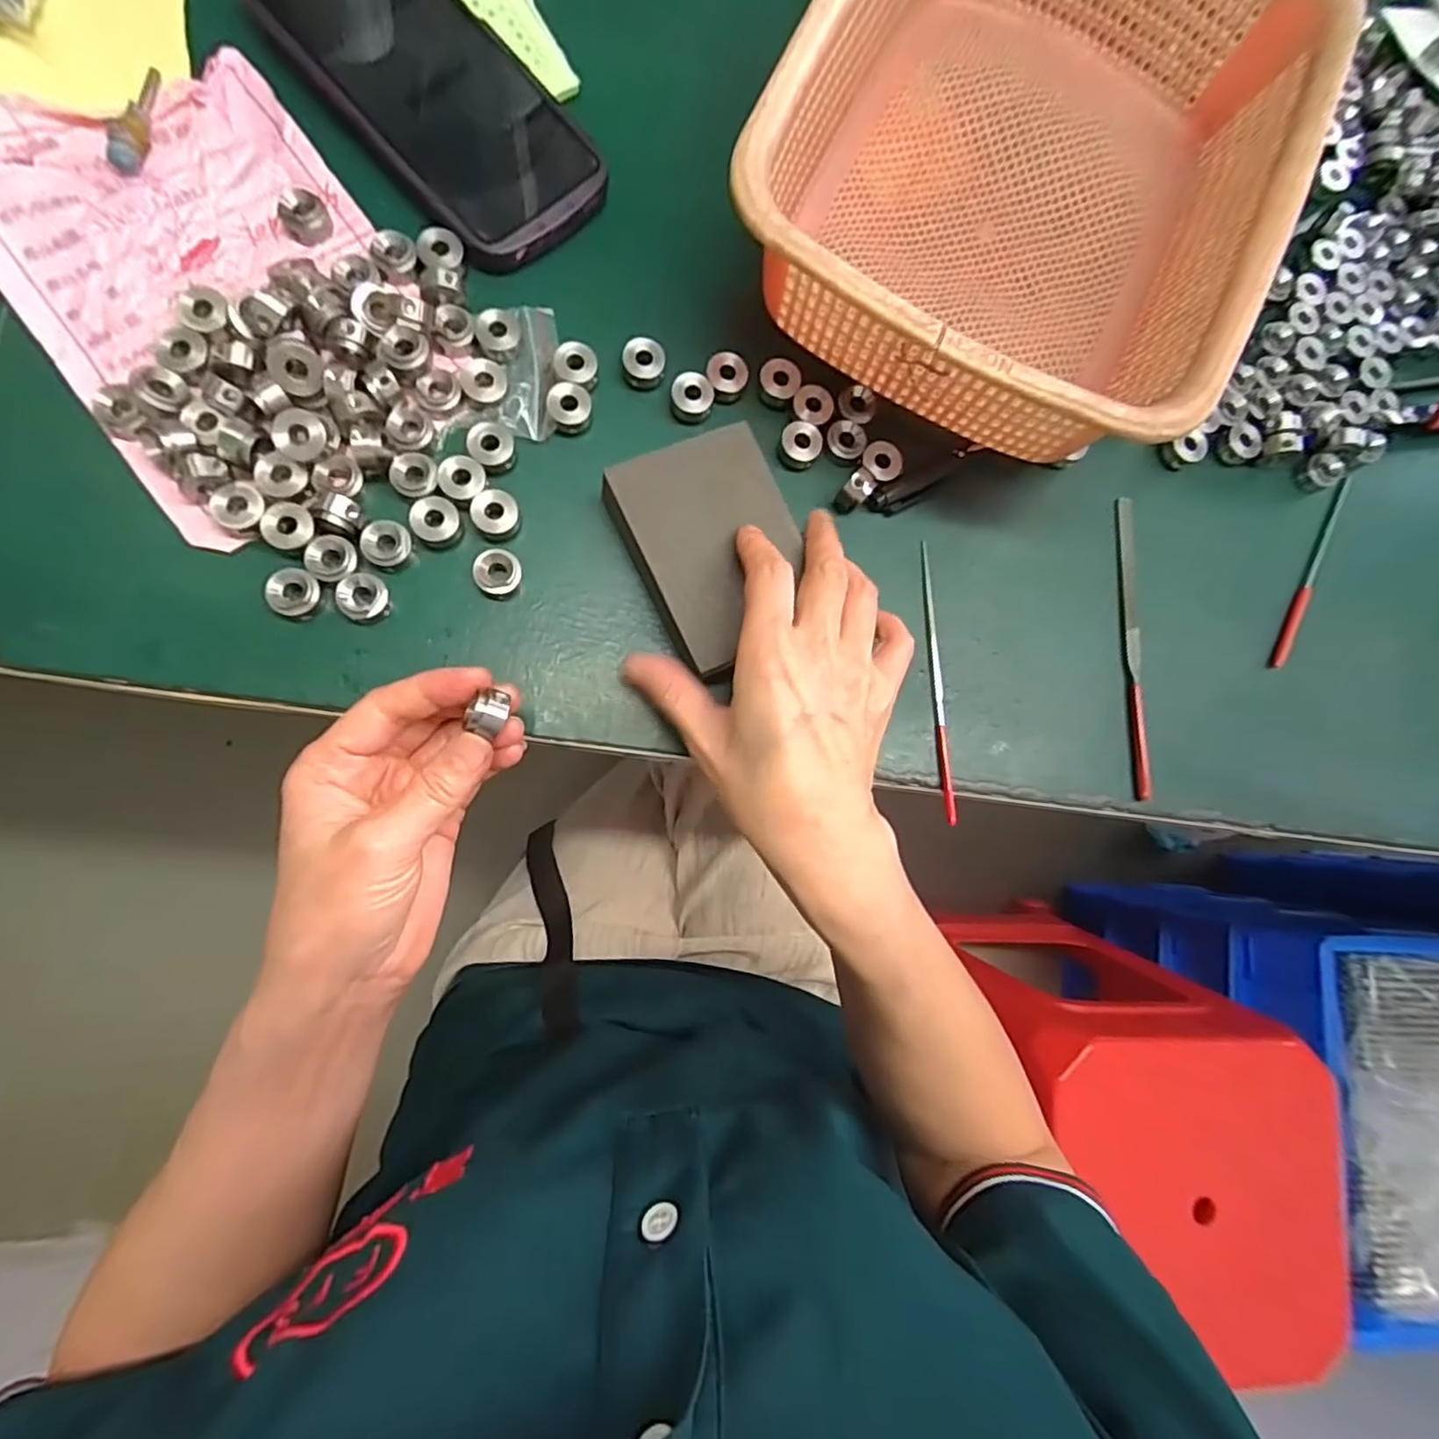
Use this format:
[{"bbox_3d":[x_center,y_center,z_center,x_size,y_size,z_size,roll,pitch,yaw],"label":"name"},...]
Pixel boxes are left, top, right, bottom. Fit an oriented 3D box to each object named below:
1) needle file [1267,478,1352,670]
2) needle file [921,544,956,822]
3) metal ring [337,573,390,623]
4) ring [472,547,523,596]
[{"bbox_3d":[0.325,-0.081,0.355,0.007,0.011,0.124,32,79,-4],"label":"needle file"},{"bbox_3d":[0.104,-0.019,0.308,0.005,0.009,0.134,-2,83,-10],"label":"needle file"},{"bbox_3d":[-0.148,-0.050,0.272,0.019,0.012,0.018,1,83,-9],"label":"metal ring"},{"bbox_3d":[-0.096,-0.063,0.283,0.020,0.012,0.019,1,83,-9],"label":"ring"}]

